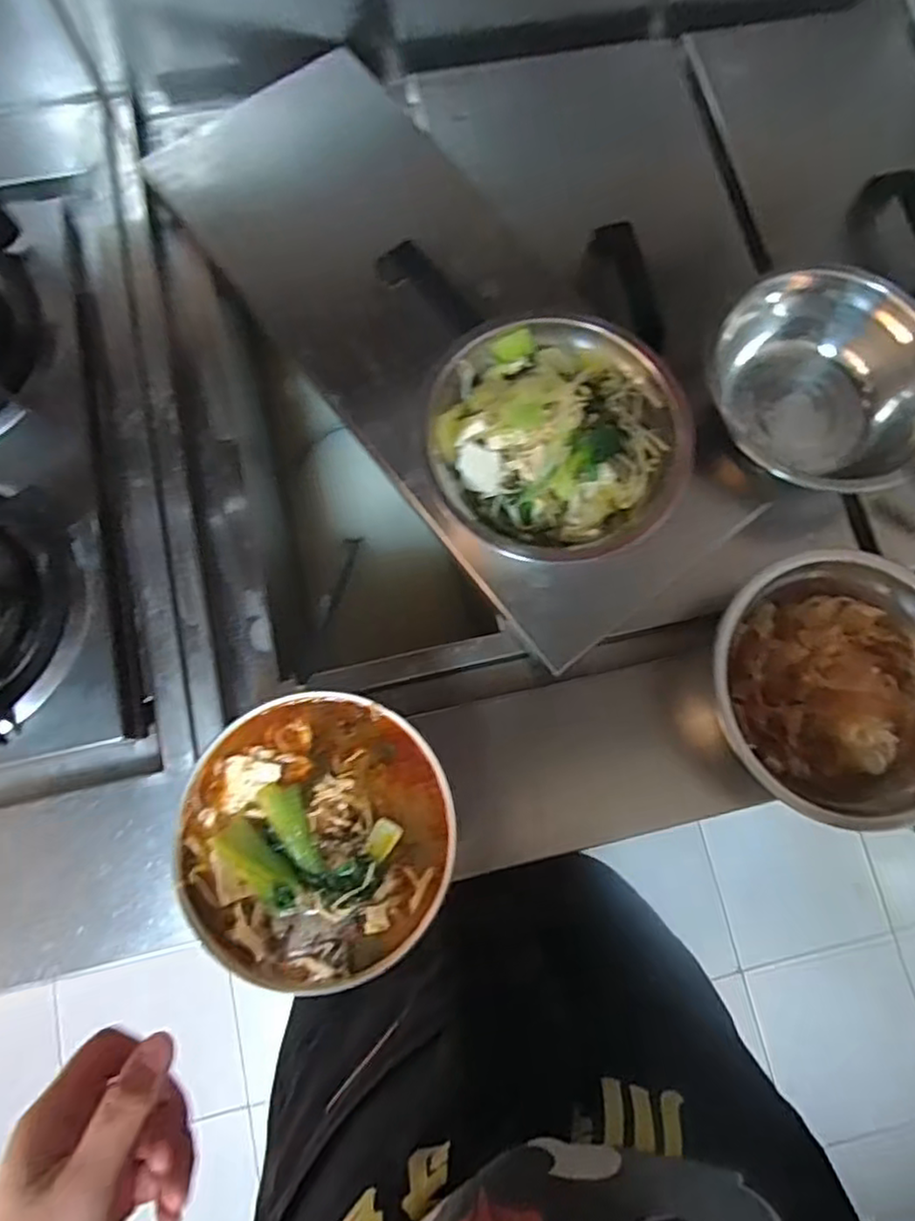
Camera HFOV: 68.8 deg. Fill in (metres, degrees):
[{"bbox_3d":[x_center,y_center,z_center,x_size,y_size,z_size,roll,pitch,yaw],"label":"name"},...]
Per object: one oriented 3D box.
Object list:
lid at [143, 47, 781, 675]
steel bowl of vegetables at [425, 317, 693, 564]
[{"bbox_3d":[-0.019,-0.249,0.548,0.238,0.060,0.584,-37,78,-8],"label":"lid"},{"bbox_3d":[0.074,-0.126,0.507,0.182,0.064,0.167,2,76,2],"label":"steel bowl of vegetables"}]

